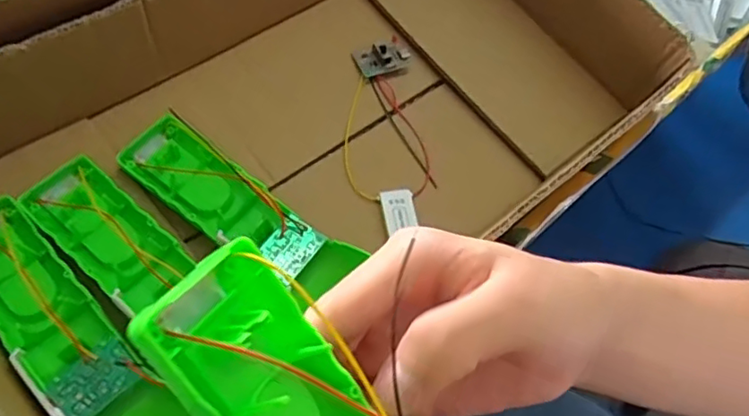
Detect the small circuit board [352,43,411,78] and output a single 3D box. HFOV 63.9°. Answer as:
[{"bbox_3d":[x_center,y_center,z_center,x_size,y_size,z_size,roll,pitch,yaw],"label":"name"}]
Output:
[{"bbox_3d":[0.006,-0.103,0.411,0.037,0.011,0.024,-13,68,-11],"label":"small circuit board"}]

